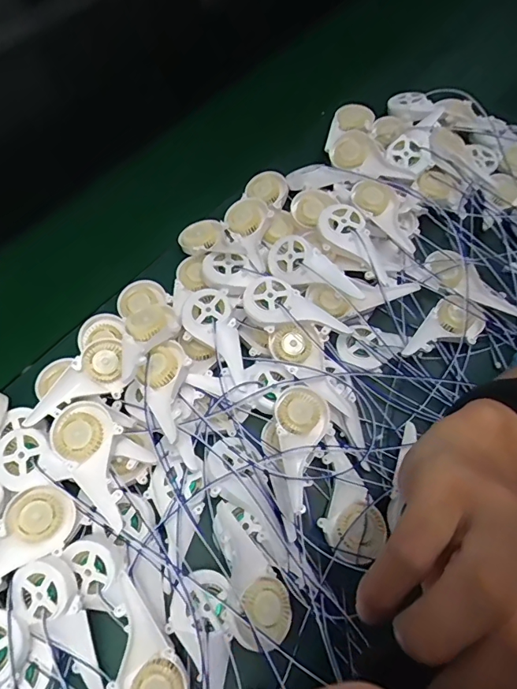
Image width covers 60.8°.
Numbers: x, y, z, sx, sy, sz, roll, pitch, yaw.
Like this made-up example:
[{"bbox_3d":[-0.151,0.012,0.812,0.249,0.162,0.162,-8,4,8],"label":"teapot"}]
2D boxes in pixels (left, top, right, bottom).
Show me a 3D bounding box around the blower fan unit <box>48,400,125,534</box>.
[{"bbox_3d":[-0.113,0.082,0.319,0.044,0.021,0.092,-41,72,-18],"label":"blower fan unit"}]

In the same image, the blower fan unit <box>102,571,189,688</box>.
[{"bbox_3d":[-0.080,0.201,0.283,0.043,0.017,0.088,-32,70,-15],"label":"blower fan unit"}]

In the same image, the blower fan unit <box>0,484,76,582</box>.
[{"bbox_3d":[-0.165,0.135,0.289,0.046,0.020,0.090,27,50,11],"label":"blower fan unit"}]

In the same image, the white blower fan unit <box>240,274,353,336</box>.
[{"bbox_3d":[0.028,-0.026,0.370,0.094,0.014,0.041,33,68,13],"label":"white blower fan unit"}]

